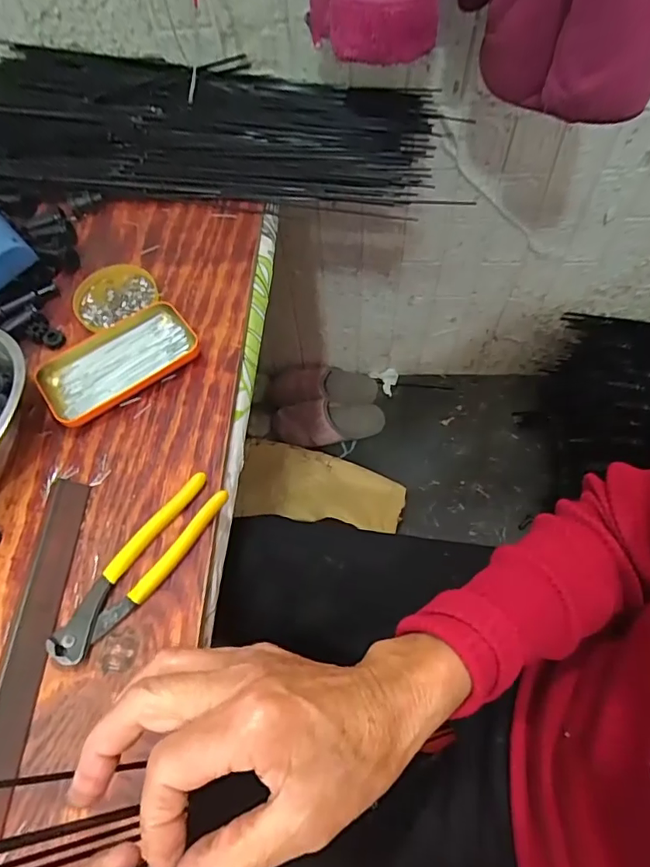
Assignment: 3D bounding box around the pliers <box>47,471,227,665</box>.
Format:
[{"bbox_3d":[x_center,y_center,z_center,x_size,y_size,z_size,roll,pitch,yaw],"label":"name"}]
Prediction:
[{"bbox_3d":[-0.140,0.102,0.392,0.038,0.015,0.161,33,69,18],"label":"pliers"}]

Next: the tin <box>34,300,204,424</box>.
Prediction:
[{"bbox_3d":[-0.192,-0.068,0.474,0.141,0.020,0.076,-35,66,-14],"label":"tin"}]

